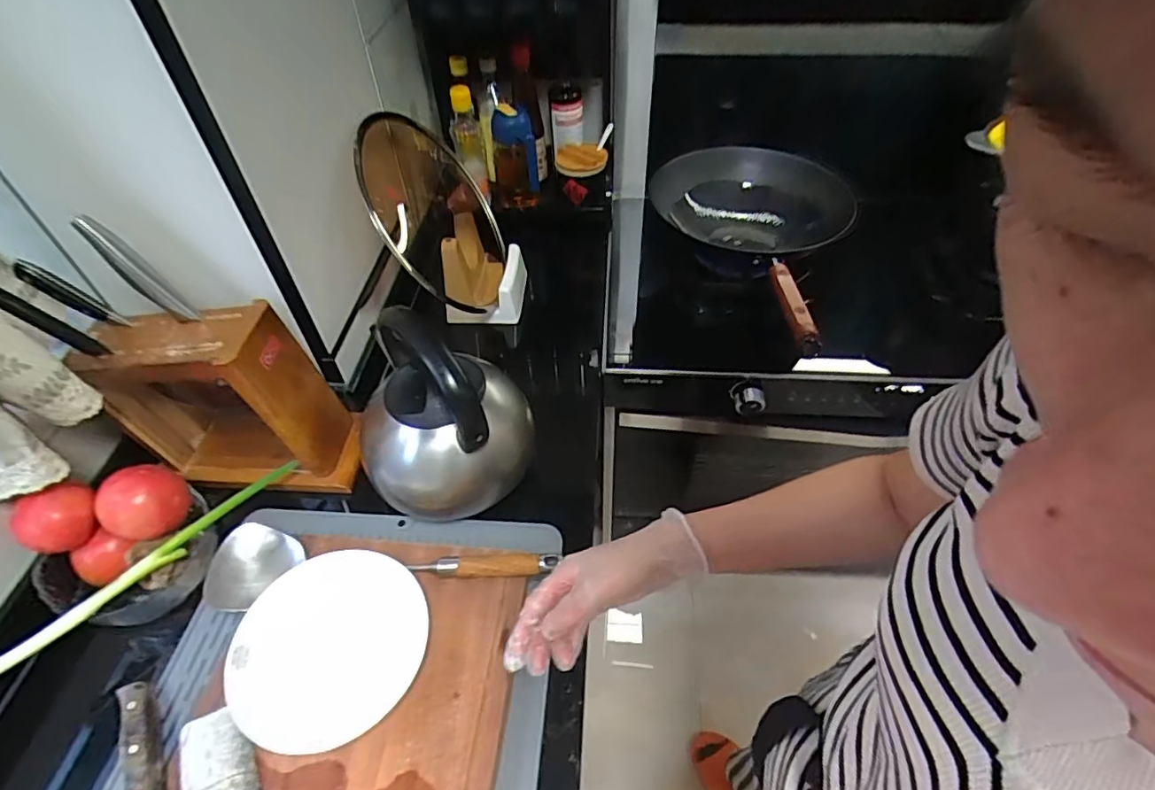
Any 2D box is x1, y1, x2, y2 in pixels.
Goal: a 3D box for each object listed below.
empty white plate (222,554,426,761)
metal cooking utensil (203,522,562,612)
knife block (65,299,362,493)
[{"bbox_3d":[-0.242,0.246,0.563,0.181,0.035,0.175,-1,49,1],"label":"empty white plate"},{"bbox_3d":[-0.212,0.175,0.638,0.367,0.032,0.092,-6,49,-3],"label":"metal cooking utensil"},{"bbox_3d":[-0.413,0.002,0.685,0.241,0.224,0.111,1,49,2],"label":"knife block"}]

